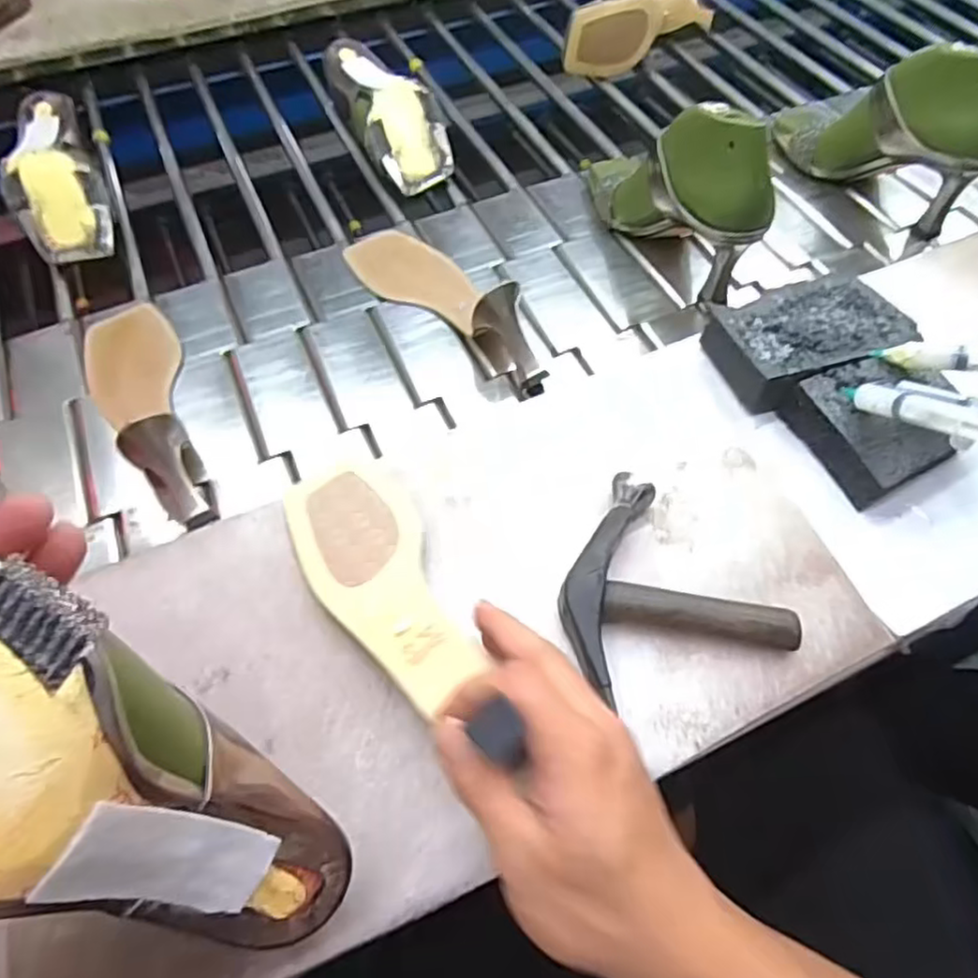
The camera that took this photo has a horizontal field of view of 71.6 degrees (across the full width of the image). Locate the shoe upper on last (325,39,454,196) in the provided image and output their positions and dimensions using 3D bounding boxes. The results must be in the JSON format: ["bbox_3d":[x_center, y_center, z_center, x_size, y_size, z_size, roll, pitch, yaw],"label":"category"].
[{"bbox_3d":[-0.105,-0.400,0.725,0.083,0.069,0.214,-21,60,-11],"label":"shoe upper on last"}]

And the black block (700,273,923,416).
[{"bbox_3d":[0.230,-0.109,0.486,0.128,0.030,0.082,-18,59,-9],"label":"black block"}]

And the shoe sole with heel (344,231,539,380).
[{"bbox_3d":[-0.035,-0.179,0.584,0.224,0.063,0.067,38,66,22],"label":"shoe sole with heel"}]

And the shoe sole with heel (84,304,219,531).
[{"bbox_3d":[-0.262,-0.073,0.519,0.074,0.058,0.243,-30,62,-16],"label":"shoe sole with heel"}]

